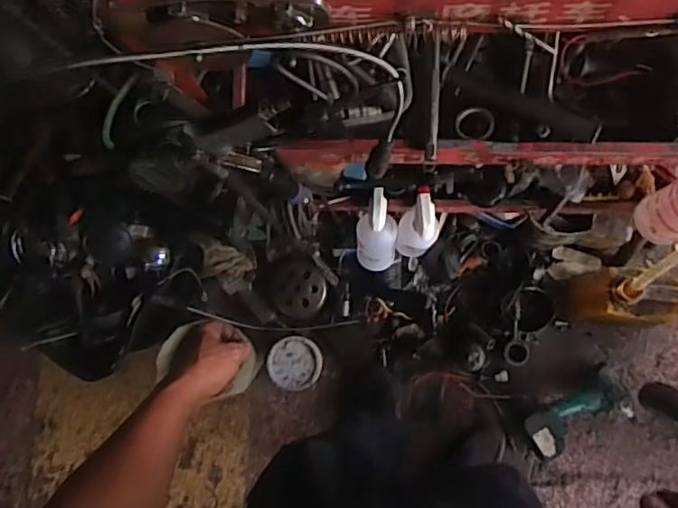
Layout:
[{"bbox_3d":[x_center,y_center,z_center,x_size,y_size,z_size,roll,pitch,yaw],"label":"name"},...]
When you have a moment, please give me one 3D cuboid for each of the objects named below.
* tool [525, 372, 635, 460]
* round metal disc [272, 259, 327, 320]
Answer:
[{"bbox_3d":[0.529,0.358,1.295,0.239,0.077,0.124,-29,82,2],"label":"tool"},{"bbox_3d":[-0.094,0.081,1.362,0.127,0.040,0.134,-1,84,6],"label":"round metal disc"}]

